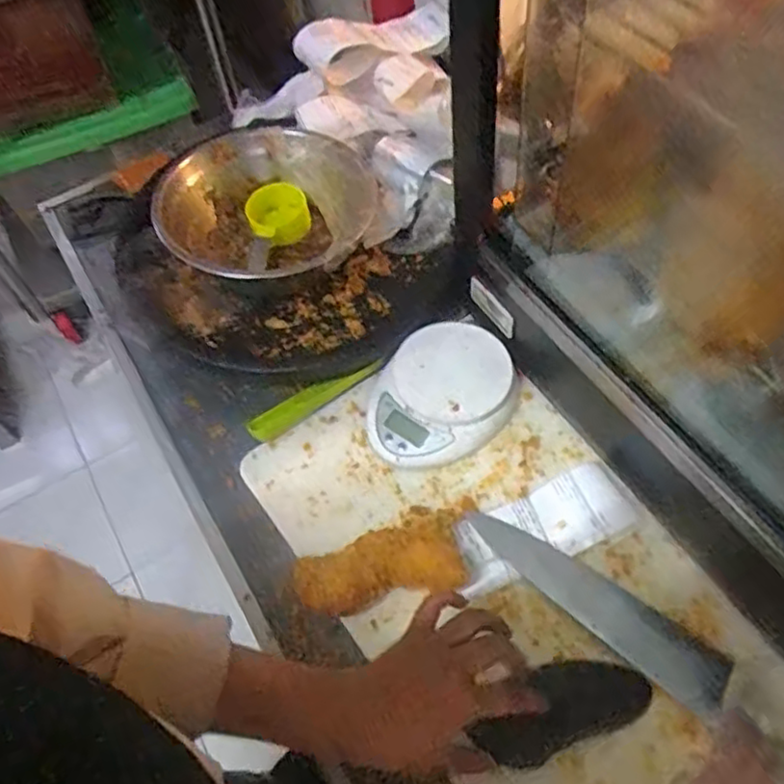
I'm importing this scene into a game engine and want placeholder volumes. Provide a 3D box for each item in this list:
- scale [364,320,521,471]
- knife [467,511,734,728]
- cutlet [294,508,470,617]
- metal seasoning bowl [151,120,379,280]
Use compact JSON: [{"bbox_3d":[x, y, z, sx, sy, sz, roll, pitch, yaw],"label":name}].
[{"bbox_3d":[0.041,0.001,0.613,0.143,0.034,0.116,-40,63,-19],"label":"scale"},{"bbox_3d":[0.207,0.198,0.488,0.361,0.021,0.041,37,68,26],"label":"knife"},{"bbox_3d":[-0.012,0.139,0.539,0.126,0.032,0.066,-19,58,-7],"label":"cutlet"},{"bbox_3d":[-0.119,-0.184,0.705,0.227,0.068,0.203,35,67,23],"label":"metal seasoning bowl"}]

